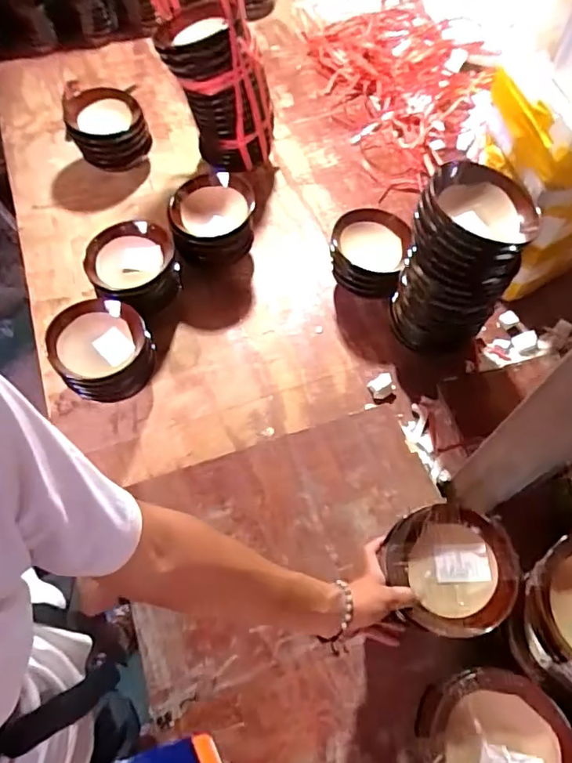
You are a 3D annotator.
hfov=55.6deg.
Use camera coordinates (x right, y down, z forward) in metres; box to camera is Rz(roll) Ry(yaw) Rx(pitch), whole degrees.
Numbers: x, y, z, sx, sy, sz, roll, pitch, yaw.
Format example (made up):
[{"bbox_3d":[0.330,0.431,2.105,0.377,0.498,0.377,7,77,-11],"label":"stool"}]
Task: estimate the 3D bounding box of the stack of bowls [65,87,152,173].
[{"bbox_3d":[-0.402,-0.572,1.228,0.162,0.117,0.162,-21,65,-9],"label":"stack of bowls"}]

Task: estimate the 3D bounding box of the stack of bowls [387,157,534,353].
[{"bbox_3d":[0.272,-0.180,0.888,0.157,0.307,0.147,19,65,11],"label":"stack of bowls"}]

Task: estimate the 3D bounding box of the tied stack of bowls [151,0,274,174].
[{"bbox_3d":[-0.136,-0.612,1.086,0.202,0.358,0.187,-8,64,-3],"label":"tied stack of bowls"}]

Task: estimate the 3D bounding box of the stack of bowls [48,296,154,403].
[{"bbox_3d":[-0.314,-0.046,0.961,0.161,0.148,0.154,-31,67,-13],"label":"stack of bowls"}]

